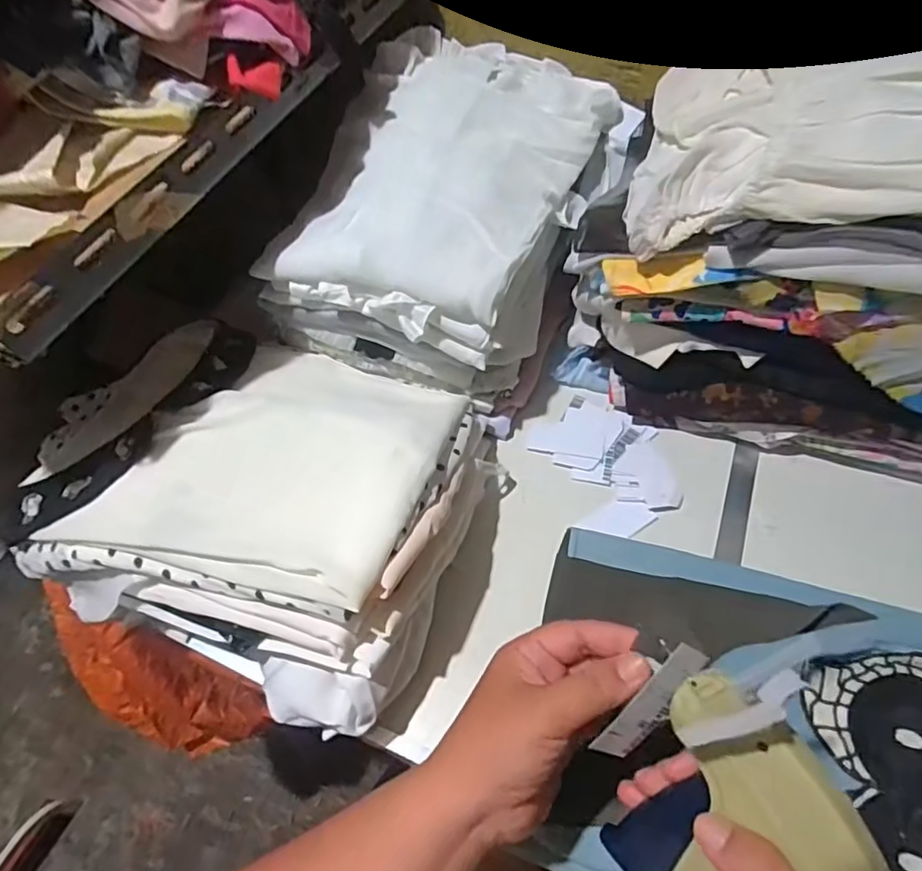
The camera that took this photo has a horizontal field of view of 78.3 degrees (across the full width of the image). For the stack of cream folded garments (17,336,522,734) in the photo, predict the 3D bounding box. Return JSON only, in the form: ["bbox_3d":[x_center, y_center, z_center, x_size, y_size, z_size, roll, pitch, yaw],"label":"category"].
[{"bbox_3d":[-0.124,0.037,0.433,0.257,0.105,0.269,20,59,16],"label":"stack of cream folded garments"}]

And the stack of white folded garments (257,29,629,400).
[{"bbox_3d":[-0.015,-0.220,0.554,0.237,0.153,0.330,19,59,15],"label":"stack of white folded garments"}]

